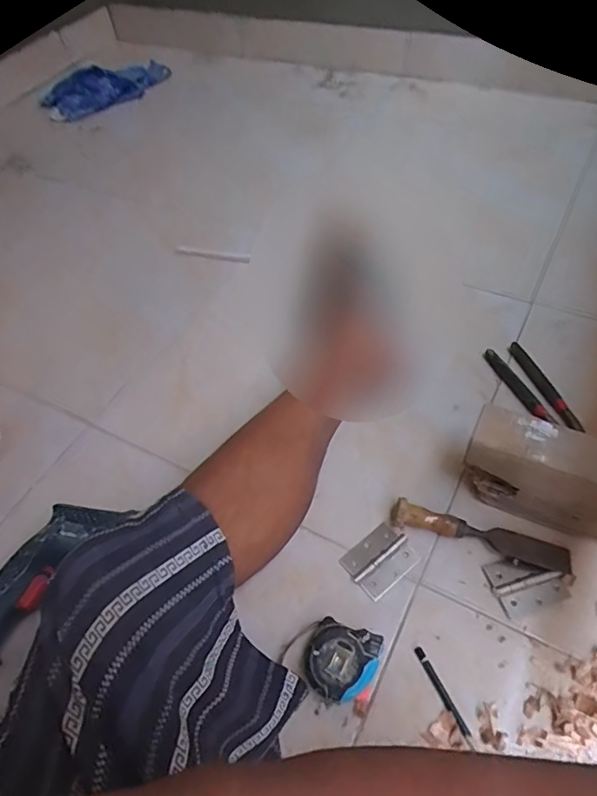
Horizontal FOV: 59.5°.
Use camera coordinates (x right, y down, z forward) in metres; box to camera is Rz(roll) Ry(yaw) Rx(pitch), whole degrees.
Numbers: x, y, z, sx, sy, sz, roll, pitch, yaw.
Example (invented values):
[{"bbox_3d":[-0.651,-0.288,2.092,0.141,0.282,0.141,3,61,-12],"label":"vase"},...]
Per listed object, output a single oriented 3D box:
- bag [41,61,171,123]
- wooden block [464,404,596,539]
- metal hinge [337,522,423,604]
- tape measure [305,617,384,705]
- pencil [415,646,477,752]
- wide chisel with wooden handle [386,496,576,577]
[{"bbox_3d":[-0.471,-0.779,1.292,0.030,0.101,0.368,25,60,21],"label":"bag"},{"bbox_3d":[0.287,0.089,0.580,0.193,0.120,0.070,19,58,18],"label":"wooden block"},{"bbox_3d":[0.094,0.184,0.600,0.077,0.004,0.061,-35,59,-19],"label":"metal hinge"},{"bbox_3d":[0.040,0.267,0.528,0.080,0.036,0.072,16,57,16],"label":"tape measure"},{"bbox_3d":[0.145,0.293,0.515,0.009,0.004,0.097,-24,56,-12],"label":"pencil"},{"bbox_3d":[0.207,0.155,0.596,0.196,0.027,0.033,14,57,15],"label":"wide chisel with wooden handle"}]

